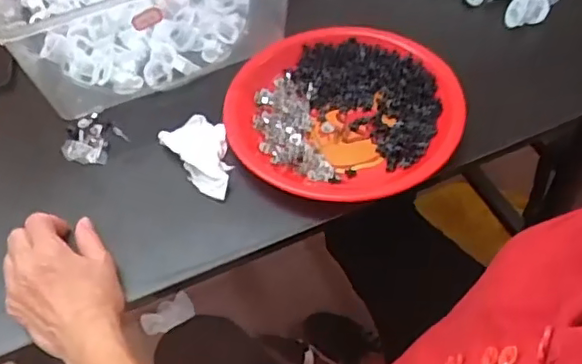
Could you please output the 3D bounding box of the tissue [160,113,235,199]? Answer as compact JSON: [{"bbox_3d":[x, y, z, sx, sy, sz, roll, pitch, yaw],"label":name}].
[{"bbox_3d":[-0.083,-0.029,0.612,0.058,0.016,0.102,-31,57,-19],"label":"tissue"}]

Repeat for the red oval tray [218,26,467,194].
[{"bbox_3d":[0.051,-0.075,0.620,0.225,0.047,0.229,-30,57,-18],"label":"red oval tray"}]

